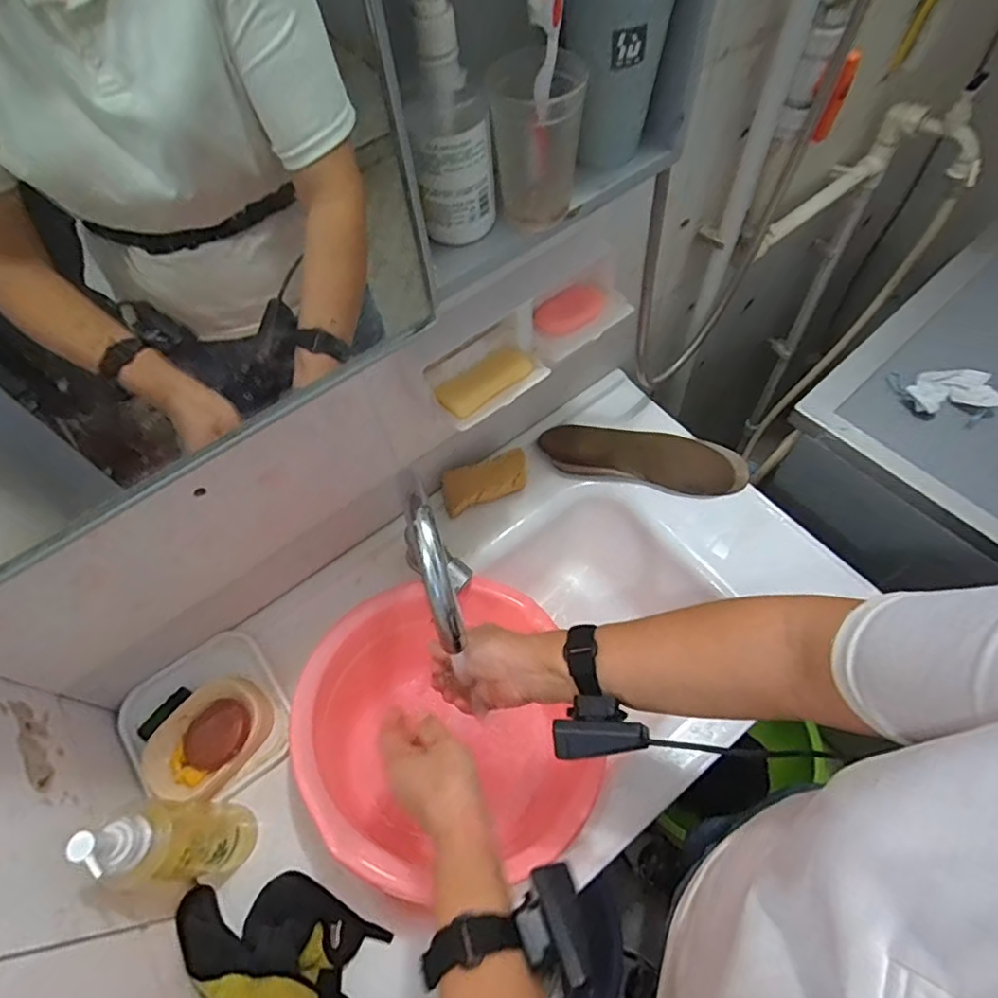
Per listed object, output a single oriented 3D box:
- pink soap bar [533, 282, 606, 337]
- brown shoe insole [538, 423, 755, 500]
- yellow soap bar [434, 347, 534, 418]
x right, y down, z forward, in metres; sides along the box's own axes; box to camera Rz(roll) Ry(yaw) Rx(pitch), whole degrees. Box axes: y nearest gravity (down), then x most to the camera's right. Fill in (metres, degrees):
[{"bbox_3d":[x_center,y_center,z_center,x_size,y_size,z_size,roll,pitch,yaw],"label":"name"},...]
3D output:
[{"bbox_3d":[0.076,-0.202,0.633,0.079,0.021,0.042,-20,89,-3],"label":"pink soap bar"},{"bbox_3d":[0.199,-0.060,0.806,0.271,0.030,0.084,9,61,9],"label":"brown shoe insole"},{"bbox_3d":[-0.014,-0.118,0.580,0.095,0.015,0.047,-34,64,-15],"label":"yellow soap bar"}]

